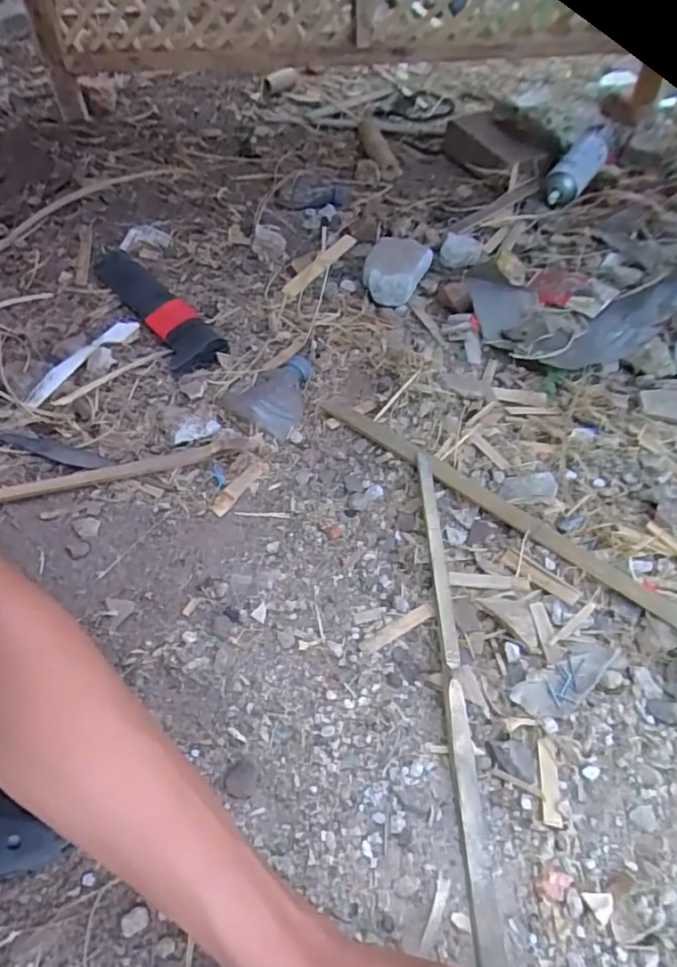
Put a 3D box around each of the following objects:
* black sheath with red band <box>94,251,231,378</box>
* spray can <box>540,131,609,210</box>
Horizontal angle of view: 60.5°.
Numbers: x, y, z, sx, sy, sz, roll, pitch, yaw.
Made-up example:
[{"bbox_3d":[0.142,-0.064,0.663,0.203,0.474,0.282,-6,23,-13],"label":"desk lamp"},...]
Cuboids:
[{"bbox_3d":[-0.251,-0.244,0.790,0.073,0.024,0.312,-28,55,-23],"label":"black sheath with red band"},{"bbox_3d":[0.437,-0.578,1.049,0.066,0.062,0.208,28,55,22],"label":"spray can"}]

